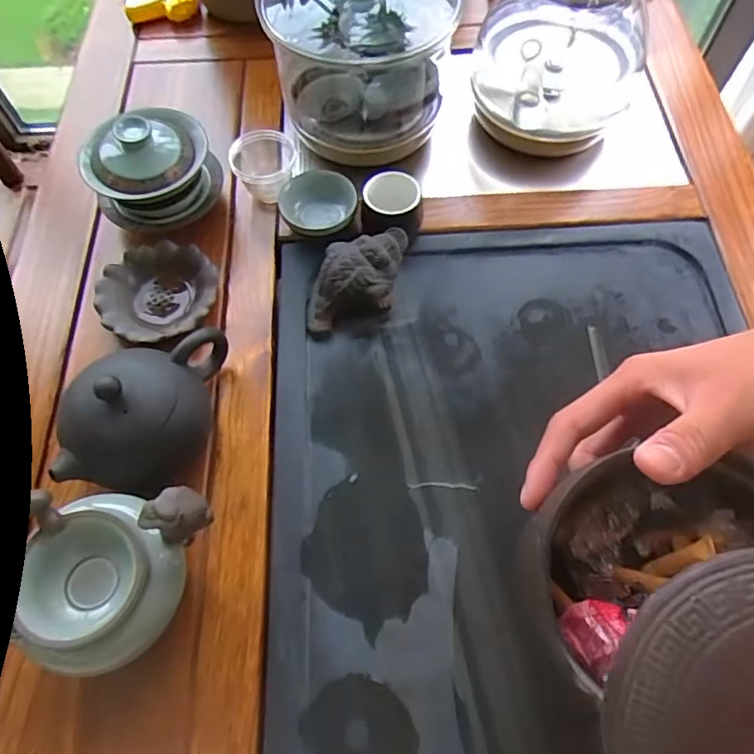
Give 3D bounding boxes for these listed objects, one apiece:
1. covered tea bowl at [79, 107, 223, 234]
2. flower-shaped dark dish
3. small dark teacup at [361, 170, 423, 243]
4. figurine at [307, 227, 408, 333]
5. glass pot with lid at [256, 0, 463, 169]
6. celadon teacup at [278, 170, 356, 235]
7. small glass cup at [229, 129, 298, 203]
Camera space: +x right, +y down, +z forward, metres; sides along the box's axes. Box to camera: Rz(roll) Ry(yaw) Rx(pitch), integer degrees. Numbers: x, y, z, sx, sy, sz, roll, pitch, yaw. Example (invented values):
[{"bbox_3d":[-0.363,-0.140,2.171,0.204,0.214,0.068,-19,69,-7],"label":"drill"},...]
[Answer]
[{"bbox_3d":[-0.180,-0.170,0.462,0.089,0.075,0.088,-5,64,-2],"label":"covered tea bowl"},{"bbox_3d":[-0.172,-0.066,0.450,0.088,0.017,0.087,0,62,-1],"label":"flower-shaped dark dish"},{"bbox_3d":[0.012,-0.137,0.473,0.050,0.042,0.047,4,64,2],"label":"small dark teacup"},{"bbox_3d":[-0.016,-0.077,0.446,0.082,0.043,0.057,-10,64,-5],"label":"figurine"},{"bbox_3d":[-0.017,-0.281,0.485,0.150,0.143,0.140,0,64,0],"label":"glass pot with lid"},{"bbox_3d":[-0.049,-0.139,0.478,0.061,0.028,0.062,-5,62,-4],"label":"celadon teacup"},{"bbox_3d":[-0.095,-0.178,0.490,0.054,0.038,0.053,0,64,0],"label":"small glass cup"}]

